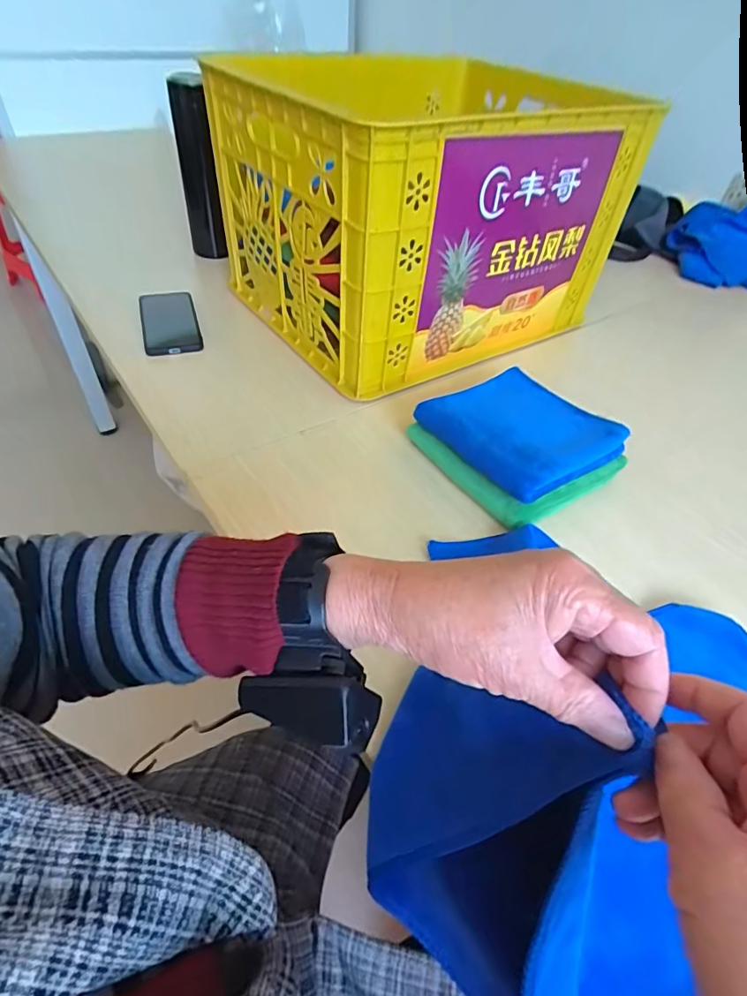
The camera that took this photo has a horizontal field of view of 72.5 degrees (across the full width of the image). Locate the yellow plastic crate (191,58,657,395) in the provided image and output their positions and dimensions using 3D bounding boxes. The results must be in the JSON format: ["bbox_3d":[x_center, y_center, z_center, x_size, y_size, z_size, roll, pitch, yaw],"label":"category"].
[{"bbox_3d":[0.026,-0.417,0.732,0.425,0.281,0.413,-22,52,-24],"label":"yellow plastic crate"}]

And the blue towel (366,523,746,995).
[{"bbox_3d":[0.177,0.157,0.299,0.347,0.203,0.230,-6,47,-12],"label":"blue towel"}]

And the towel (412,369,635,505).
[{"bbox_3d":[0.157,-0.079,0.544,0.164,0.023,0.165,-26,53,-27],"label":"towel"}]

